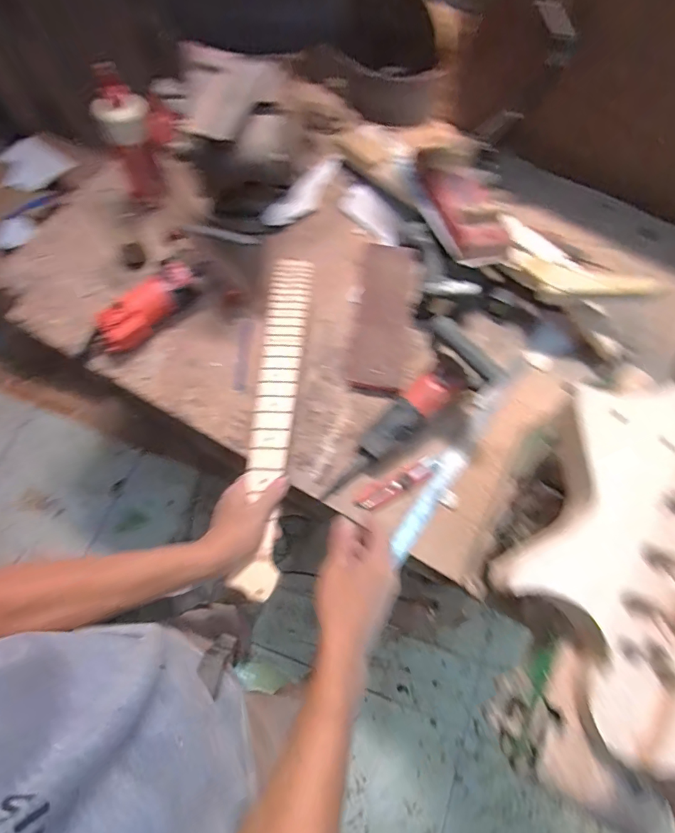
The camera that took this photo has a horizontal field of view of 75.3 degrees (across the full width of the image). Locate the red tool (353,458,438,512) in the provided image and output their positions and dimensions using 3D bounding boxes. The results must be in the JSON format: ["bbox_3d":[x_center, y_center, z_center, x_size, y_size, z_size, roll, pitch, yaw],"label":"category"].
[{"bbox_3d":[0.101,0.111,0.712,0.147,0.016,0.030,-29,75,-12],"label":"red tool"}]

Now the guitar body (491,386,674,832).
[{"bbox_3d":[0.293,0.154,0.392,0.266,0.038,0.385,31,71,9],"label":"guitar body"}]

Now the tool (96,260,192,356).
[{"bbox_3d":[-0.327,-0.185,0.757,0.057,0.081,0.183,40,73,10],"label":"tool"}]

